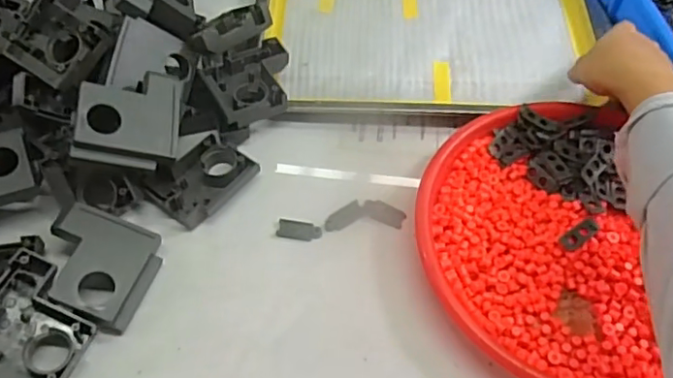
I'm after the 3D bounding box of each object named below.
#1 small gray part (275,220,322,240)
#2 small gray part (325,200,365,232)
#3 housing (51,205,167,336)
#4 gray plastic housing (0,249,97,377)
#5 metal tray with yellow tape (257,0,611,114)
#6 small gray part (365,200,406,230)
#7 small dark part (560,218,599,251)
[{"bbox_3d":[-0.030,0.033,0.461,0.036,0.004,0.015,7,57,5],"label":"small gray part"},{"bbox_3d":[0.006,0.023,0.463,0.035,0.004,0.016,-31,62,-18],"label":"small gray part"},{"bbox_3d":[-0.174,0.057,0.418,0.075,0.023,0.074,23,62,-6],"label":"housing"},{"bbox_3d":[-0.210,0.095,0.392,0.075,0.025,0.085,22,62,-2],"label":"gray plastic housing"},{"bbox_3d":[0.096,-0.185,0.590,0.340,0.020,0.281,1,57,1],"label":"metal tray with yellow tape"},{"bbox_3d":[0.039,0.019,0.465,0.034,0.004,0.017,24,60,15],"label":"small gray part"},{"bbox_3d":[0.188,0.034,0.435,0.038,0.006,0.013,-28,61,-17],"label":"small dark part"}]

